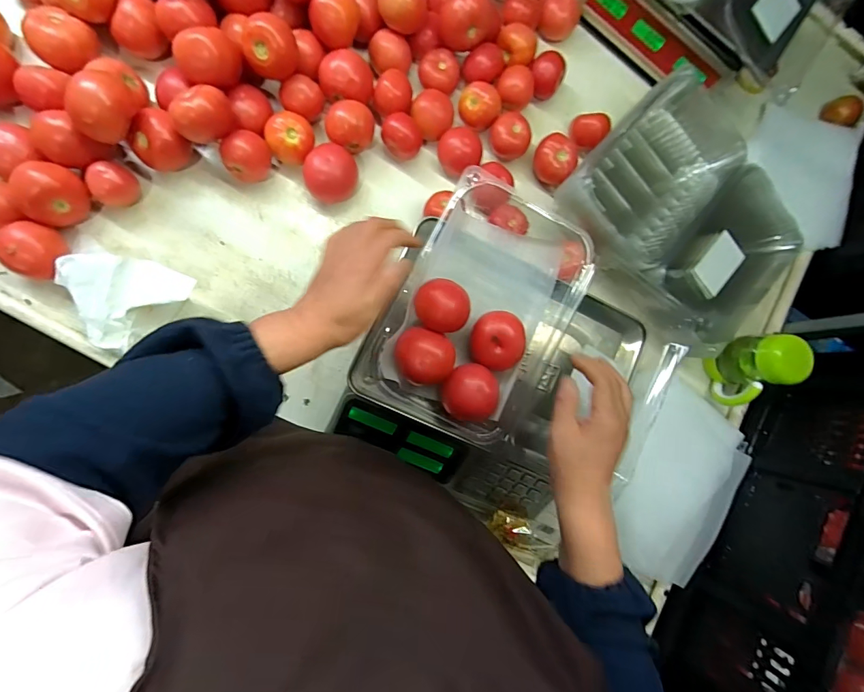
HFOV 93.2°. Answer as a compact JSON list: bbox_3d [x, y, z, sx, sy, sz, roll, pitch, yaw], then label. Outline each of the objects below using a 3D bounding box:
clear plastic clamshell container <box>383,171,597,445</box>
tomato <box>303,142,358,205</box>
[{"bbox_3d":[0.067,-0.042,0.485,0.194,0.076,0.278,27,83,-6],"label":"clear plastic clamshell container"},{"bbox_3d":[-0.147,-0.251,0.592,0.073,0.056,0.069,15,84,-8],"label":"tomato"}]

